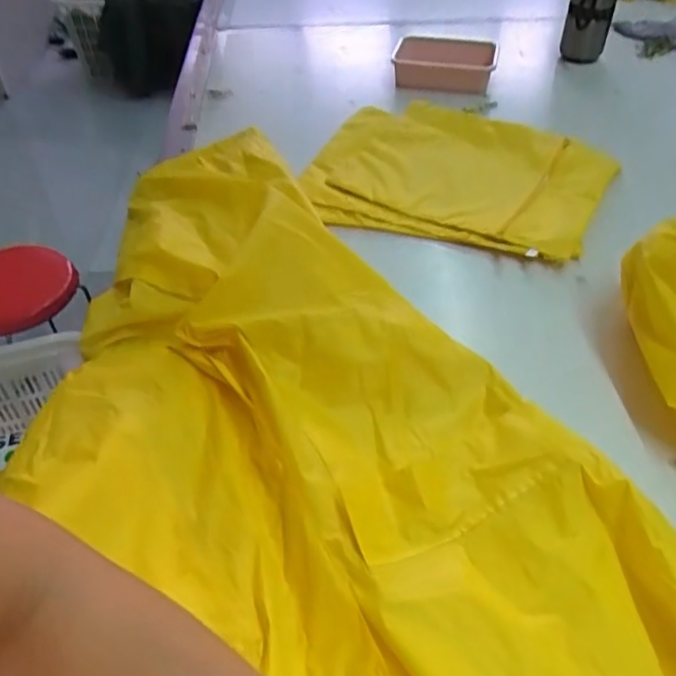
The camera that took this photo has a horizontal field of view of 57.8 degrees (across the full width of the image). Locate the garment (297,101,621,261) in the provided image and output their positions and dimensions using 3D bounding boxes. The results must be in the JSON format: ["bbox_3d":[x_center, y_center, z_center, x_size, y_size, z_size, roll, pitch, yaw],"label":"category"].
[{"bbox_3d":[0.164,-0.225,0.836,0.376,0.042,0.325,19,48,19],"label":"garment"}]

